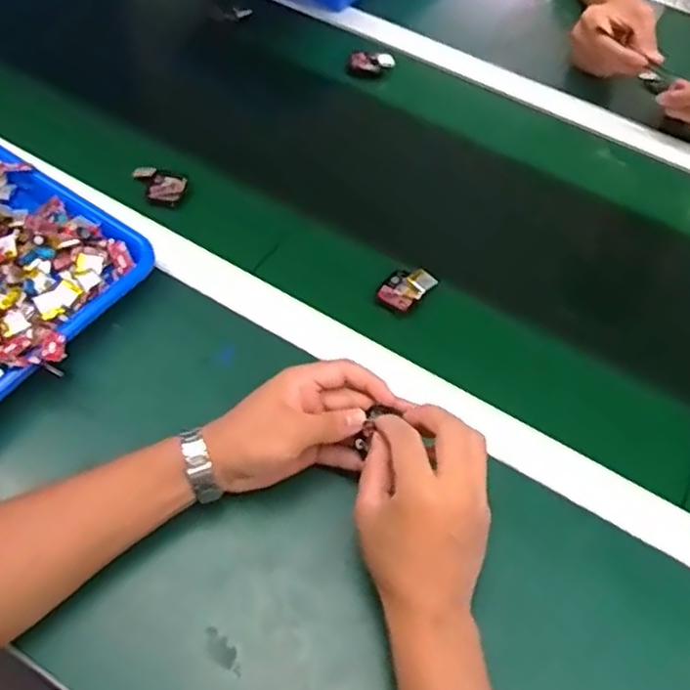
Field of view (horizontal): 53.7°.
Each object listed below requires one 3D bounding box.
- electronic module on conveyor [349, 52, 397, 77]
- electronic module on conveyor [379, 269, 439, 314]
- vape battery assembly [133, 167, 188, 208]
[{"bbox_3d":[0.032,-0.337,0.820,0.054,0.015,0.028,6,56,0],"label":"electronic module on conveyor"},{"bbox_3d":[0.056,-0.051,0.626,0.039,0.015,0.045,31,59,16],"label":"electronic module on conveyor"},{"bbox_3d":[-0.187,-0.159,0.681,0.059,0.009,0.045,21,57,10],"label":"vape battery assembly"}]

